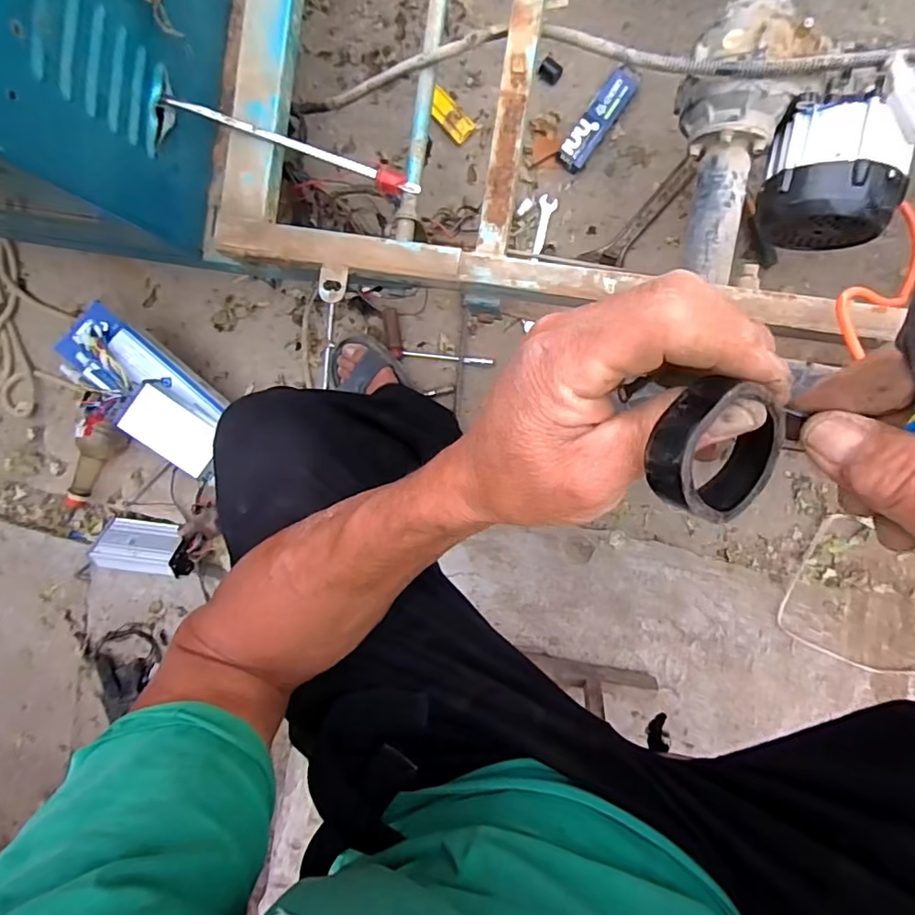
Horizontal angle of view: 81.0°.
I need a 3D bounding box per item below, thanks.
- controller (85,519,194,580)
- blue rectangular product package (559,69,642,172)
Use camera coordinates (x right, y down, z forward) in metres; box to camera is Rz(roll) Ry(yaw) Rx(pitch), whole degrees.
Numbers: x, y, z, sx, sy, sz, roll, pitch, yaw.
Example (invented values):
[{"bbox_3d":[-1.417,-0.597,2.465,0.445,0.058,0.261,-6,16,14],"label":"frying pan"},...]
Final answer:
[{"bbox_3d":[-0.573,0.166,0.978,0.181,0.038,0.089,6,93,6],"label":"controller"},{"bbox_3d":[0.218,-0.521,0.827,0.045,0.033,0.165,36,96,4],"label":"blue rectangular product package"}]

